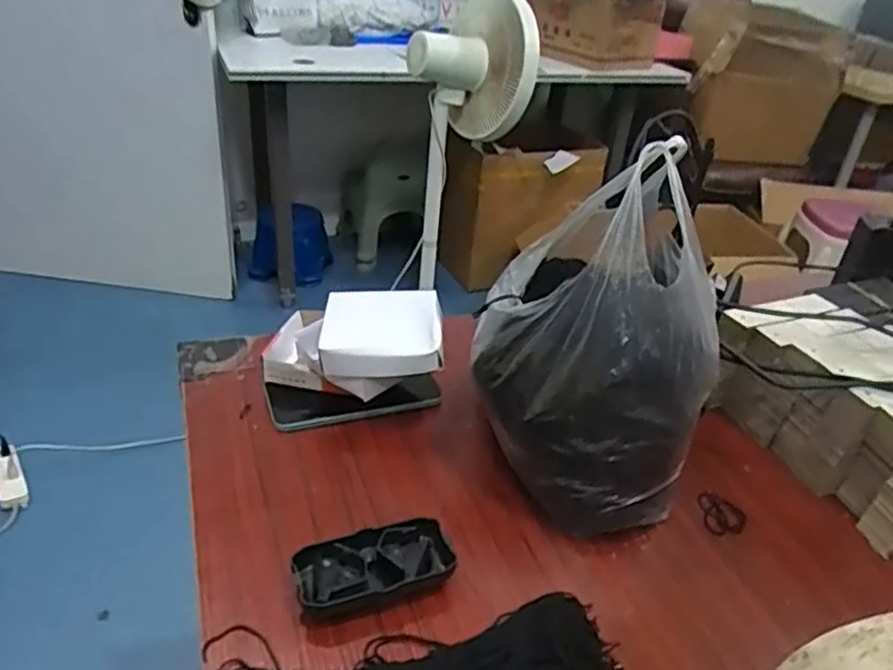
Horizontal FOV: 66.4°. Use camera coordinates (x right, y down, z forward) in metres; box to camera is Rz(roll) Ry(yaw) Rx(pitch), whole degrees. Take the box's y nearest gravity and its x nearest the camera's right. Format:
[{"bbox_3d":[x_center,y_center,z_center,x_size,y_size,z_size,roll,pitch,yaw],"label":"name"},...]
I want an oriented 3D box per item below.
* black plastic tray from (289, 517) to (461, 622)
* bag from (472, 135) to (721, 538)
[{"bbox_3d":[-0.049,0.166,0.480,0.110,0.028,0.052,-8,35,-20],"label":"black plastic tray"},{"bbox_3d":[0.117,0.016,0.532,0.170,0.262,0.132,23,36,26],"label":"bag"}]

